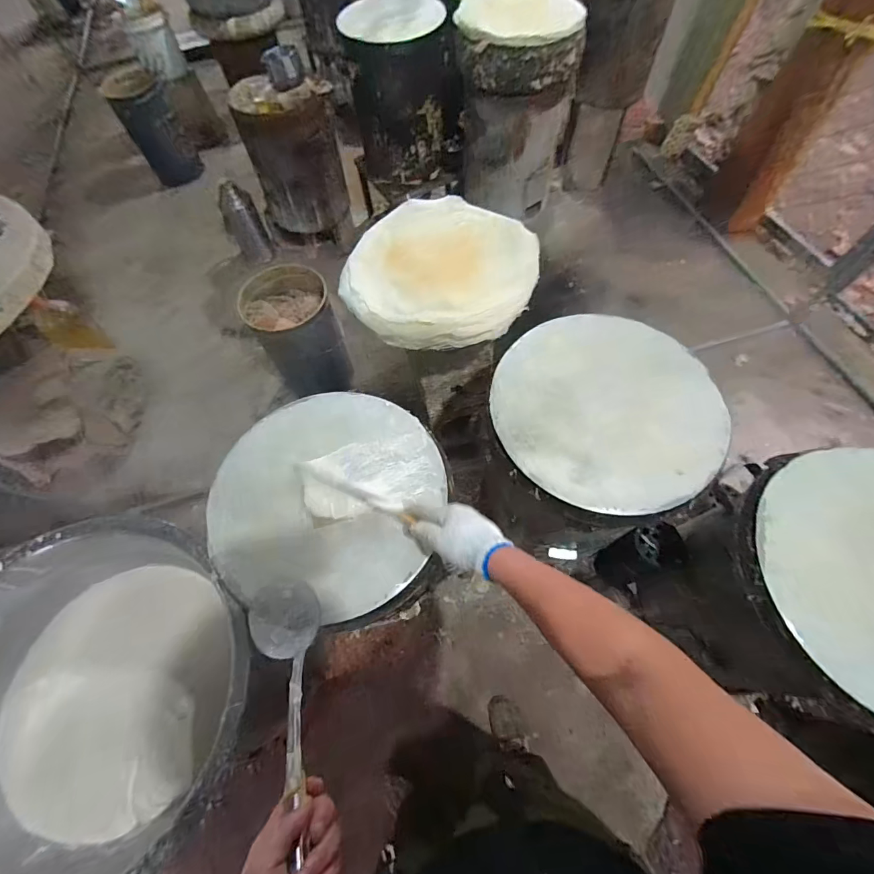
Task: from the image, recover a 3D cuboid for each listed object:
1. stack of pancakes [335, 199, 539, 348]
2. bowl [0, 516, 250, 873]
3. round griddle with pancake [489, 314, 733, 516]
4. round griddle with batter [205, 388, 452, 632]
[{"bbox_3d":[0.010,-0.369,0.856,0.377,0.069,0.403,3,64,5],"label":"stack of pancakes"},{"bbox_3d":[-0.578,0.446,0.688,0.520,0.187,0.495,-1,63,3],"label":"bowl"},{"bbox_3d":[0.290,-0.054,0.716,0.372,0.033,0.362,-1,63,3],"label":"round griddle with pancake"},{"bbox_3d":[-0.179,0.083,0.677,0.356,0.044,0.362,-1,63,3],"label":"round griddle with batter"}]

